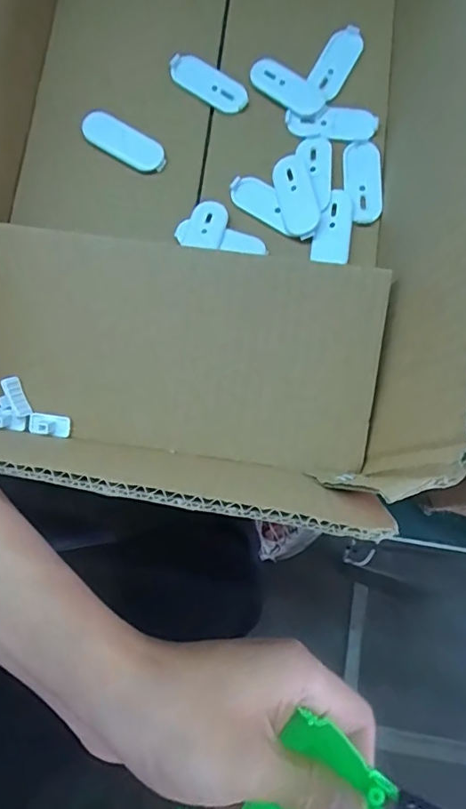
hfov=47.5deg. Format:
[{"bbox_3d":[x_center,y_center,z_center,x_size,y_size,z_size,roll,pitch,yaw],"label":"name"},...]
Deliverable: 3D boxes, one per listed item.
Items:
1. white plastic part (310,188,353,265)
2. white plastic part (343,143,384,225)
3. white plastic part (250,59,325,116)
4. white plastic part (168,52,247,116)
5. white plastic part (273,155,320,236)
[{"bbox_3d":[0.053,-0.094,0.279,0.019,0.004,0.041,8,77,2],"label":"white plastic part"},{"bbox_3d":[0.070,-0.120,0.285,0.020,0.004,0.049,0,77,1],"label":"white plastic part"},{"bbox_3d":[0.032,-0.181,0.300,0.046,0.004,0.020,42,80,9],"label":"white plastic part"},{"bbox_3d":[-0.014,-0.186,0.306,0.050,0.006,0.019,37,80,9],"label":"white plastic part"},{"bbox_3d":[0.034,-0.113,0.283,0.019,0.005,0.047,-11,77,-2],"label":"white plastic part"}]

